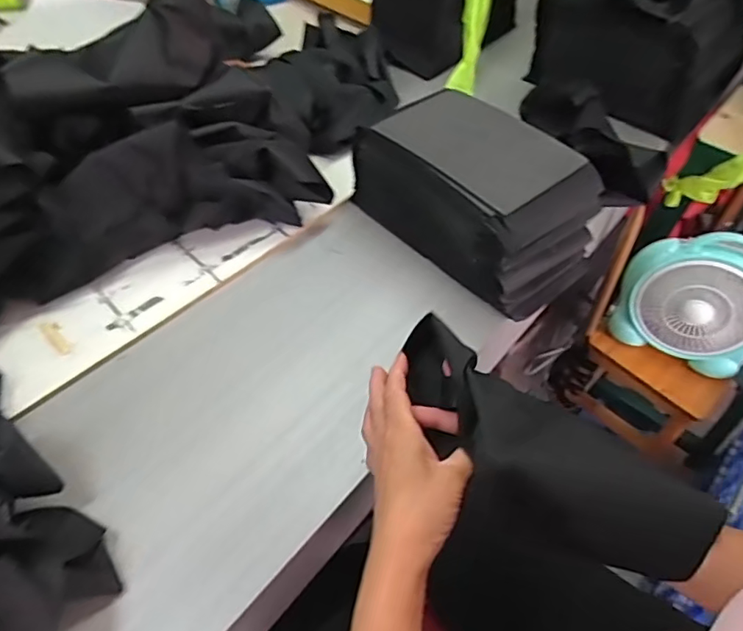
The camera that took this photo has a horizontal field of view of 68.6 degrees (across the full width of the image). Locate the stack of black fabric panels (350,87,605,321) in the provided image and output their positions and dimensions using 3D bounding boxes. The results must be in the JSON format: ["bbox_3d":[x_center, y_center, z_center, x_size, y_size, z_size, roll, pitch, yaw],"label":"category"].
[{"bbox_3d":[0.133,-0.159,0.697,0.170,0.143,0.291,-31,58,-24],"label":"stack of black fabric panels"}]

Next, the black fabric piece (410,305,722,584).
[{"bbox_3d":[0.131,0.110,0.422,0.262,0.074,0.083,31,56,9],"label":"black fabric piece"}]

